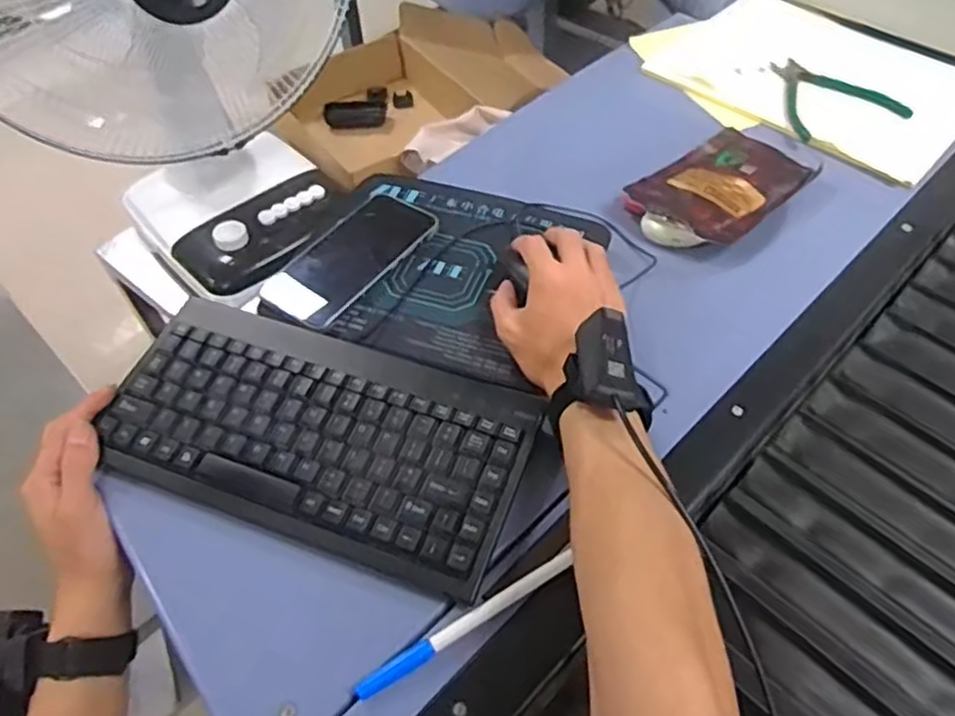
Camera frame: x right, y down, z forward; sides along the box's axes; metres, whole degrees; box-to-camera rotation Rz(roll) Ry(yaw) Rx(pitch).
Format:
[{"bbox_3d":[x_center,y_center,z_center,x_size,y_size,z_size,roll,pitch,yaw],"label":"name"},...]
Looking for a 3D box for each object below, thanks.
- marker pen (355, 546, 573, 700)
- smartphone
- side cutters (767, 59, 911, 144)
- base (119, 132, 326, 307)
[{"bbox_3d":[-0.006,0.156,0.405,0.143,0.006,0.010,-28,58,-17],"label":"marker pen"},{"bbox_3d":[-0.109,-0.087,0.597,0.075,0.014,0.153,30,59,23],"label":"smartphone"},{"bbox_3d":[0.366,-0.281,0.729,0.126,0.006,0.128,-14,53,-10],"label":"side cutters"},{"bbox_3d":[-0.346,-0.224,0.999,0.278,0.064,0.254,34,60,24],"label":"base"}]

